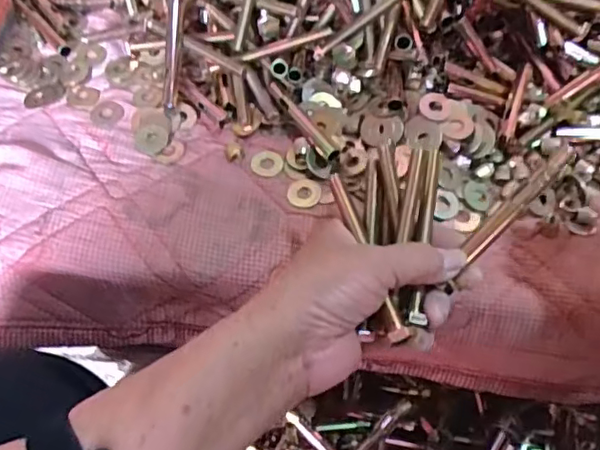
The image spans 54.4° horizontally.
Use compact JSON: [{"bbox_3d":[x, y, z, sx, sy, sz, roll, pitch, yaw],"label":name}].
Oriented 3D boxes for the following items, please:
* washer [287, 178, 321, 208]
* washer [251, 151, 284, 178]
[{"bbox_3d":[0.004,-0.025,0.423,0.023,0.004,0.026,7,59,2],"label":"washer"},{"bbox_3d":[-0.025,-0.046,0.438,0.024,0.004,0.023,4,59,1],"label":"washer"}]

